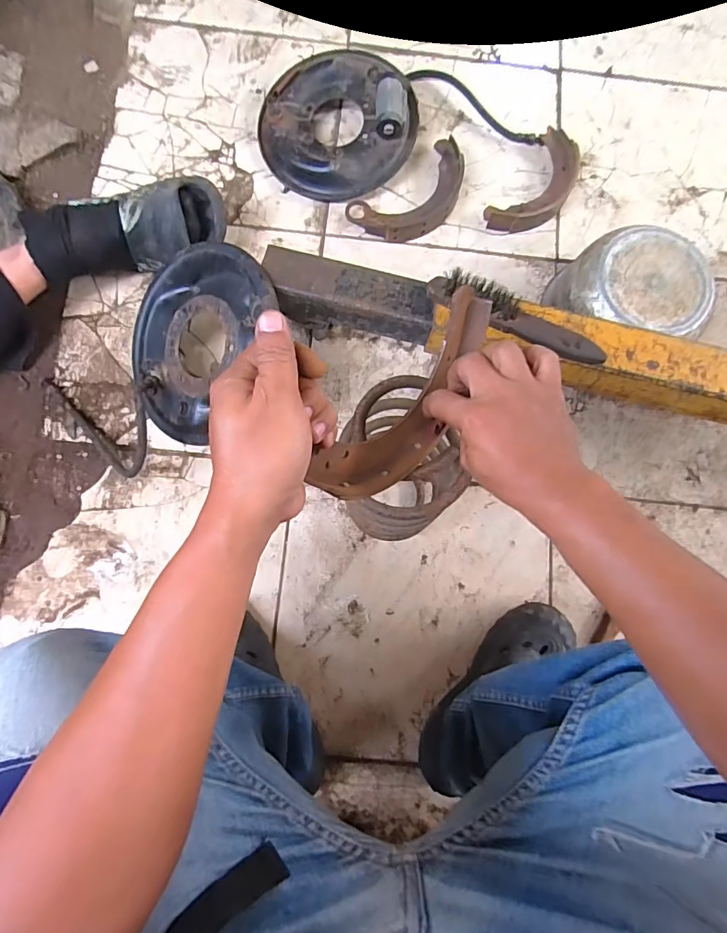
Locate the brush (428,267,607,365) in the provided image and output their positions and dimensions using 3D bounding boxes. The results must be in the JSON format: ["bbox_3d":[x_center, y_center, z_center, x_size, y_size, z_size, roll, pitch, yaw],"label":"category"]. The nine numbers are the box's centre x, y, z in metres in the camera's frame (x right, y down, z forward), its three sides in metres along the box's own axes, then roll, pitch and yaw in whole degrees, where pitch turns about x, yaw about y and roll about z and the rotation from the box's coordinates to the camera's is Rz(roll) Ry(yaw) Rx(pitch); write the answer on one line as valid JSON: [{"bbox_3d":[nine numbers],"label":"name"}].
[{"bbox_3d":[0.192,-0.183,0.576,0.235,0.040,0.039,24,79,2],"label":"brush"}]

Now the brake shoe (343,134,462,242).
[{"bbox_3d":[0.090,-0.460,0.799,0.217,0.035,0.115,-35,83,-7],"label":"brake shoe"}]

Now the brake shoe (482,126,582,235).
[{"bbox_3d":[0.306,-0.485,0.813,0.100,0.035,0.223,36,81,4],"label":"brake shoe"}]

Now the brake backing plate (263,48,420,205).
[{"bbox_3d":[-0.047,-0.591,0.795,0.265,0.076,0.248,19,81,2],"label":"brake backing plate"}]

